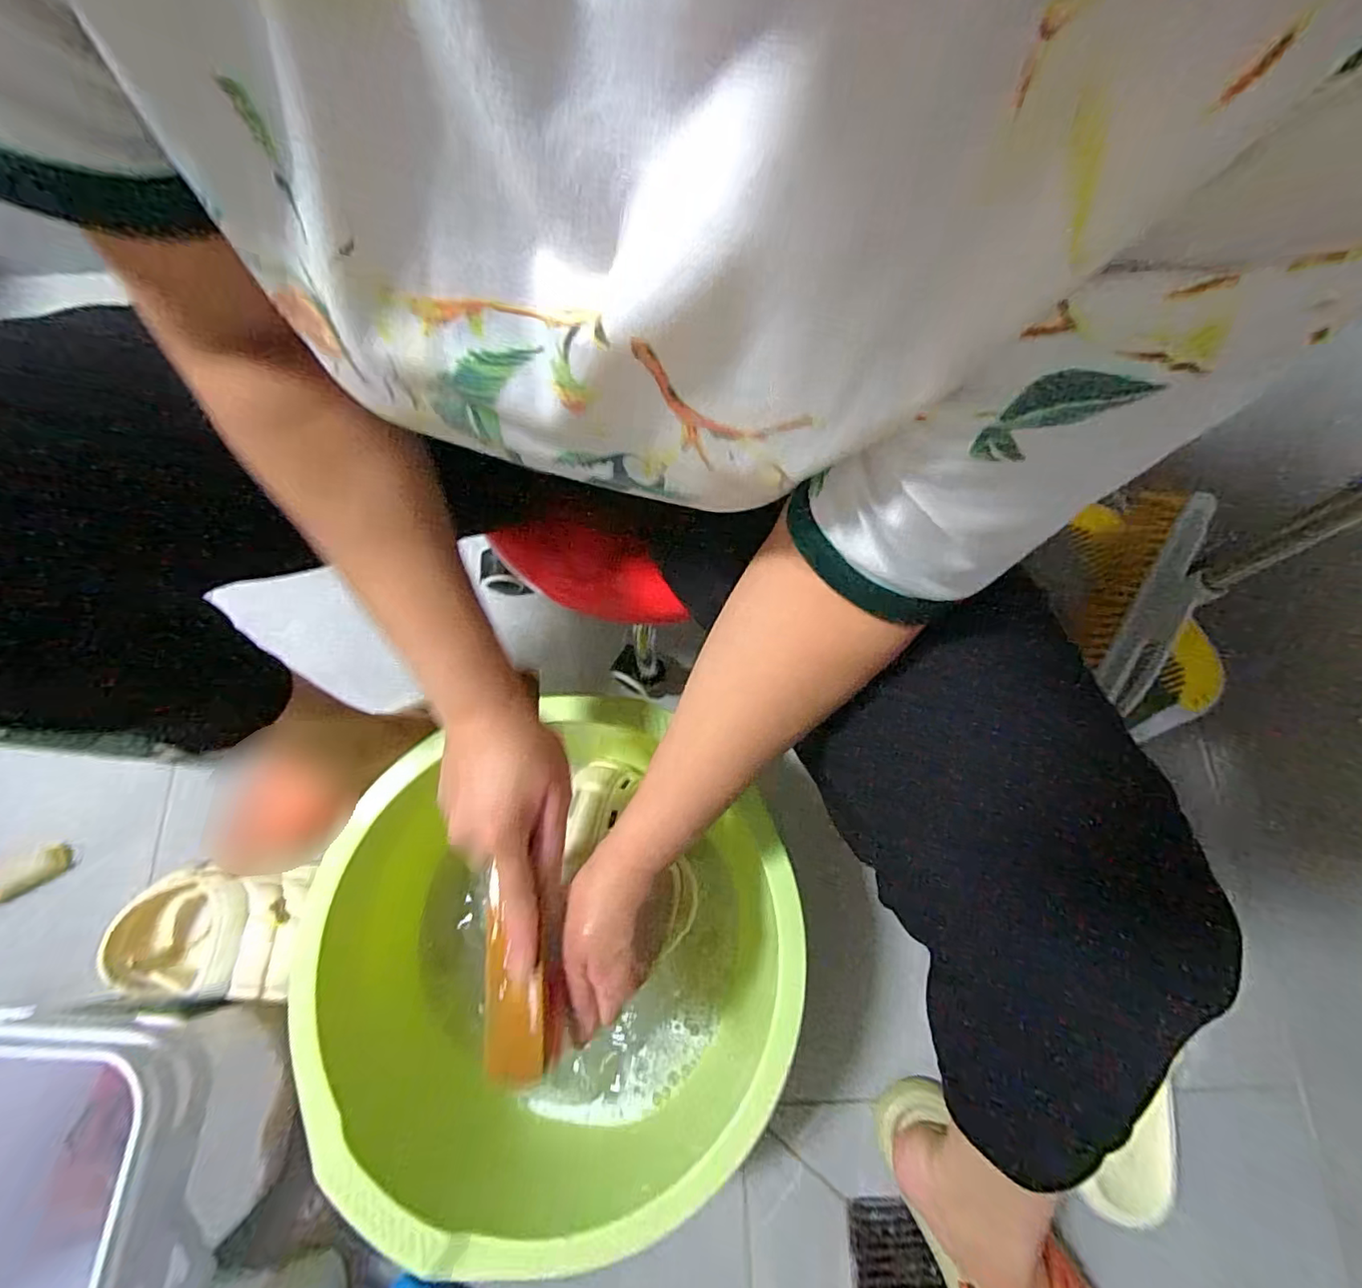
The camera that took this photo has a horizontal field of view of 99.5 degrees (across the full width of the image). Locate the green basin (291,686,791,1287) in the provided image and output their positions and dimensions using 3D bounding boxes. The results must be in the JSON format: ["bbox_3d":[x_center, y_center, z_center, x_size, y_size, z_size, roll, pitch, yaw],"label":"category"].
[{"bbox_3d":[-0.092,0.249,0.482,0.371,0.149,0.343,-1,73,2],"label":"green basin"}]

